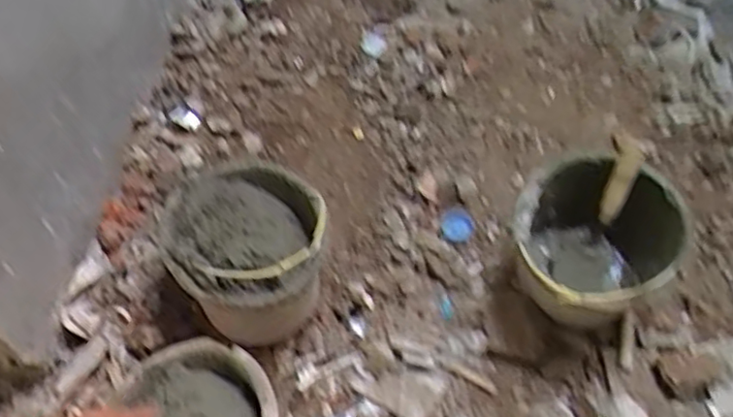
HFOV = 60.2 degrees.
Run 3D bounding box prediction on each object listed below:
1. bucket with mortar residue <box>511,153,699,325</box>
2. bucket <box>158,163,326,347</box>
[{"bbox_3d":[0.351,0.083,1.022,0.245,0.207,0.305,17,54,8],"label":"bucket with mortar residue"},{"bbox_3d":[-0.185,0.066,0.983,0.221,0.283,0.262,-8,55,-10],"label":"bucket"}]

